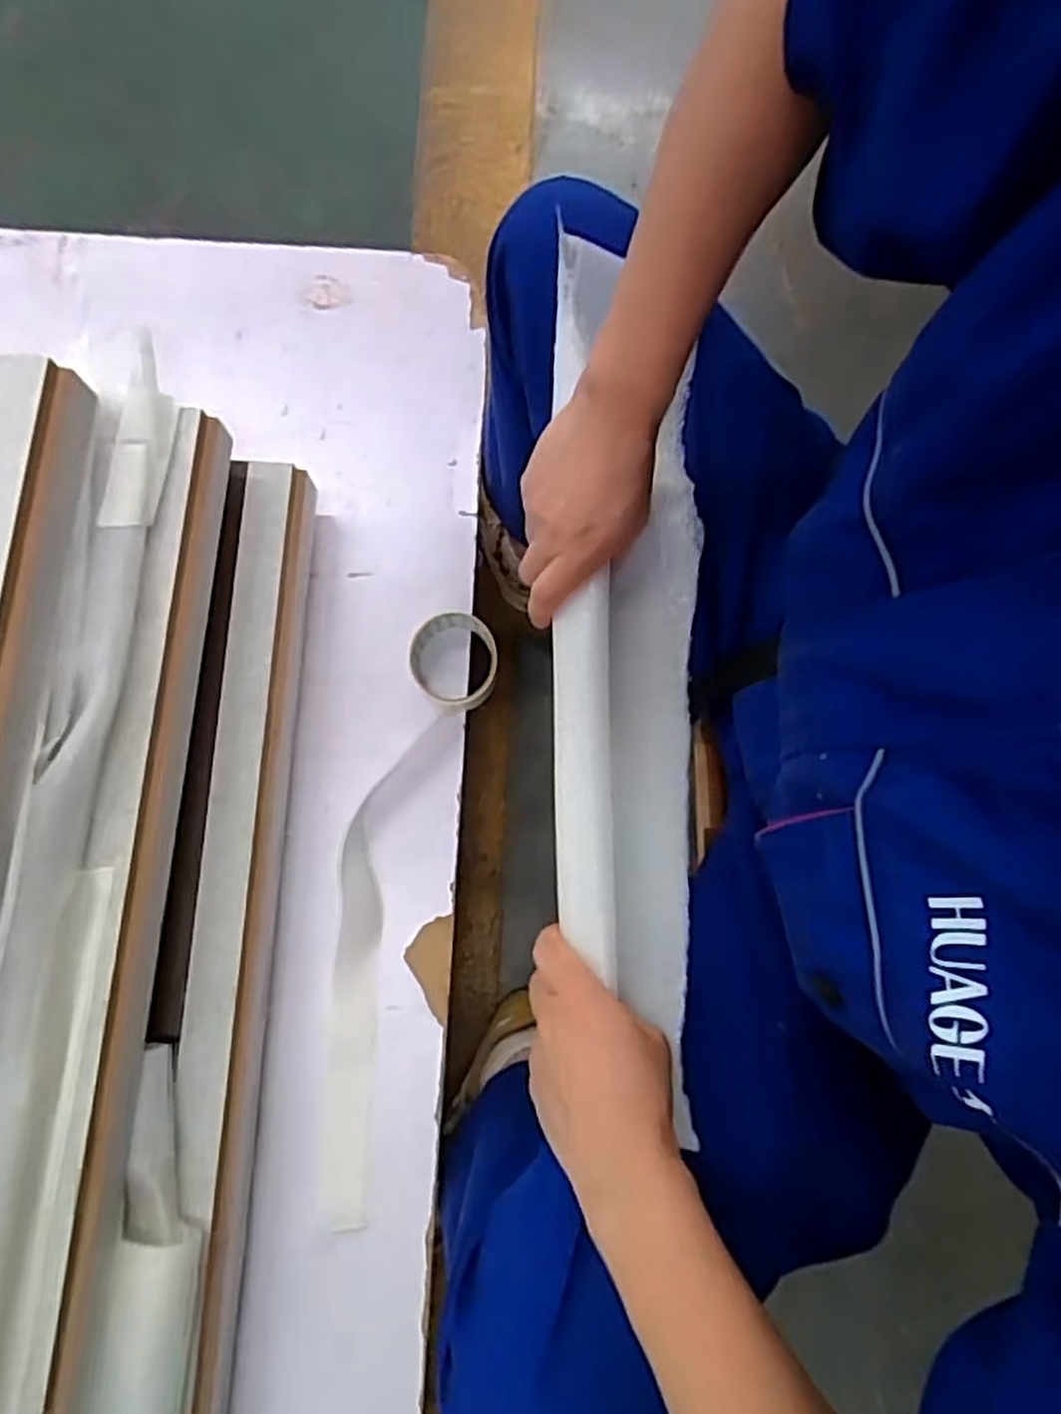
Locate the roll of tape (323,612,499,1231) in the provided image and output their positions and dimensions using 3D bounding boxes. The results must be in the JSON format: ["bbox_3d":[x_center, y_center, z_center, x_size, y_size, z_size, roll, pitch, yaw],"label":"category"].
[{"bbox_3d":[-0.132,0.177,0.705,0.093,0.037,0.541,13,79,1],"label":"roll of tape"}]

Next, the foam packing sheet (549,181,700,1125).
[{"bbox_3d":[0.060,-0.051,0.490,0.090,0.048,0.483,-1,83,-1],"label":"foam packing sheet"}]

